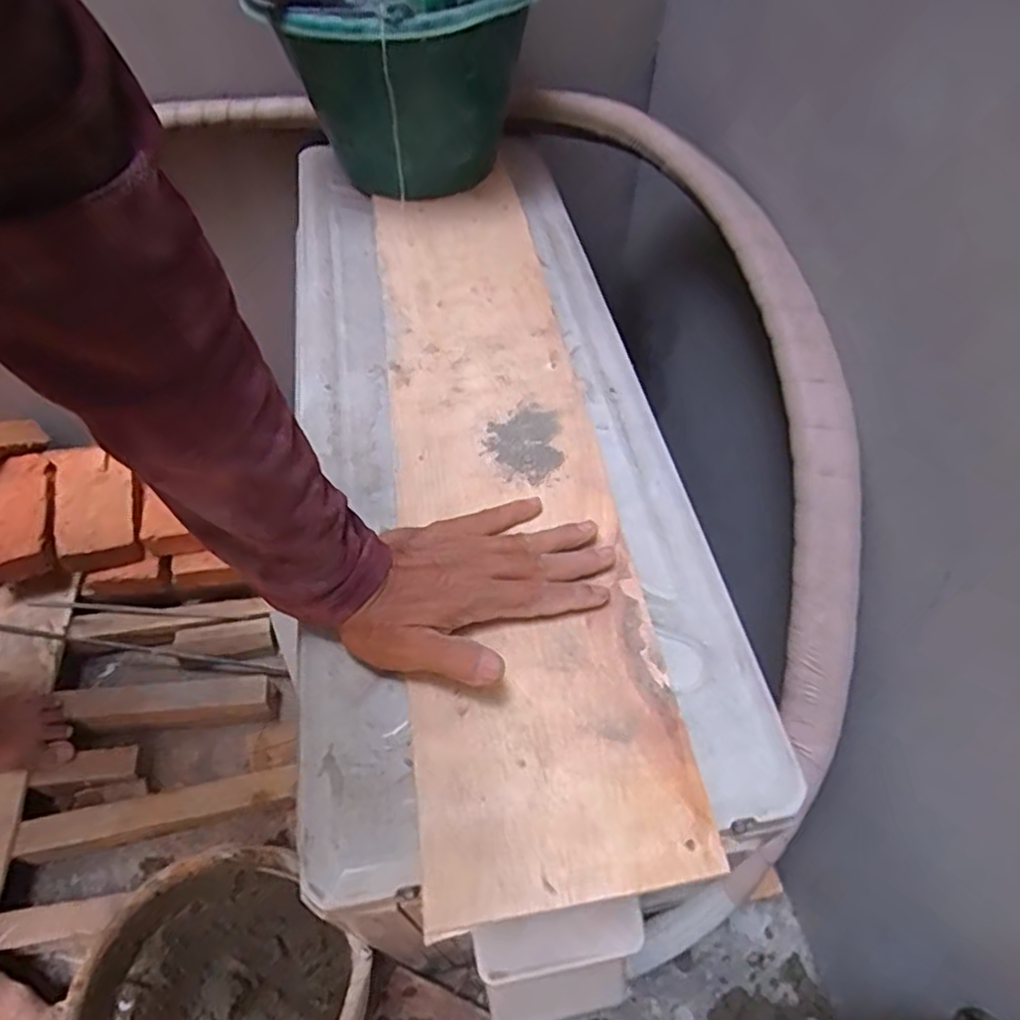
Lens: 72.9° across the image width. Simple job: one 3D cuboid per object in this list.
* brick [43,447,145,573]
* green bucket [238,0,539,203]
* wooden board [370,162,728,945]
[{"bbox_3d":[-0.597,-0.008,0.998,0.104,0.062,0.188,-17,55,-15],"label":"brick"},{"bbox_3d":[-0.102,-0.414,0.671,0.239,0.193,0.225,5,53,1],"label":"green bucket"},{"bbox_3d":[-0.021,-0.054,0.517,0.149,0.020,0.620,-7,55,-8],"label":"wooden board"}]

